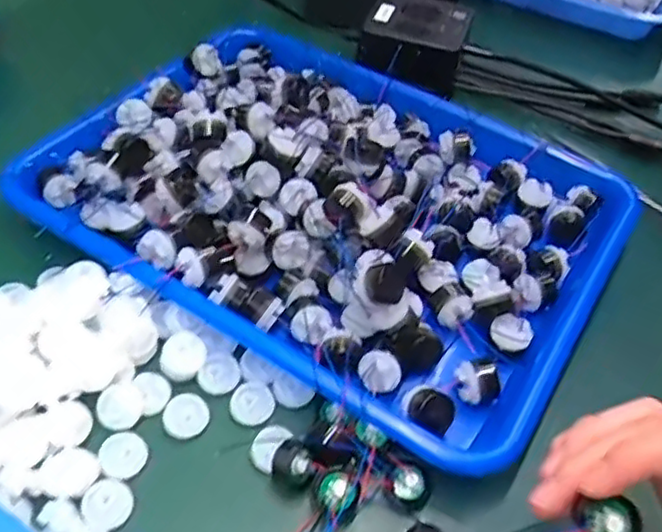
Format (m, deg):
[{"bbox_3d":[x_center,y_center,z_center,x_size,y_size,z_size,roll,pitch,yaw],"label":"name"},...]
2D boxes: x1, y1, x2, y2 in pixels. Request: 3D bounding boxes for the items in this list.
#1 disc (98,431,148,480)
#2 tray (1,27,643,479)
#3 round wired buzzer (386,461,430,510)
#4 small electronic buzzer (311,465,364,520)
[{"bbox_3d":[-0.096,0.088,0.313,0.021,0.006,0.021,3,48,-3],"label":"disc"},{"bbox_3d":[0.003,-0.048,0.412,0.325,0.045,0.248,28,52,18],"label":"tray"},{"bbox_3d":[0.036,0.101,0.313,0.019,0.013,0.017,31,52,20],"label":"round wired buzzer"},{"bbox_3d":[0.003,0.103,0.305,0.022,0.016,0.019,27,51,17],"label":"small electronic buzzer"}]

